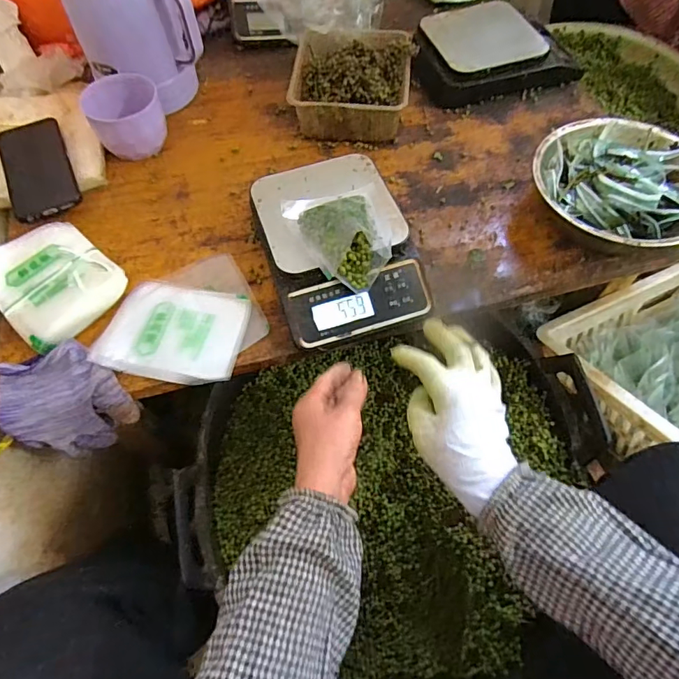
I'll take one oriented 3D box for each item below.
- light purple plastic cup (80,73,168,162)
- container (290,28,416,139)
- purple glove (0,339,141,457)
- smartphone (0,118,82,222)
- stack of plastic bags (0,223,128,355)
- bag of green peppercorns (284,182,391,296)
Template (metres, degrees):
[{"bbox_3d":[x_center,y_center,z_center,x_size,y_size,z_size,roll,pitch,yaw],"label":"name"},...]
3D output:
[{"bbox_3d":[-0.269,-0.284,0.610,0.087,0.061,0.083,0,62,1],"label":"light purple plastic cup"},{"bbox_3d":[0.018,-0.354,0.647,0.152,0.053,0.171,5,62,4],"label":"container"},{"bbox_3d":[-0.269,0.063,0.487,0.117,0.074,0.093,-20,64,-9],"label":"purple glove"},{"bbox_3d":[-0.373,-0.213,0.591,0.073,0.011,0.170,-24,64,-11],"label":"smartphone"},{"bbox_3d":[-0.307,-0.066,0.506,0.135,0.025,0.111,39,69,19],"label":"stack of plastic bags"},{"bbox_3d":[0.005,-0.109,0.474,0.097,0.049,0.125,-15,63,-7],"label":"bag of green peppercorns"}]

